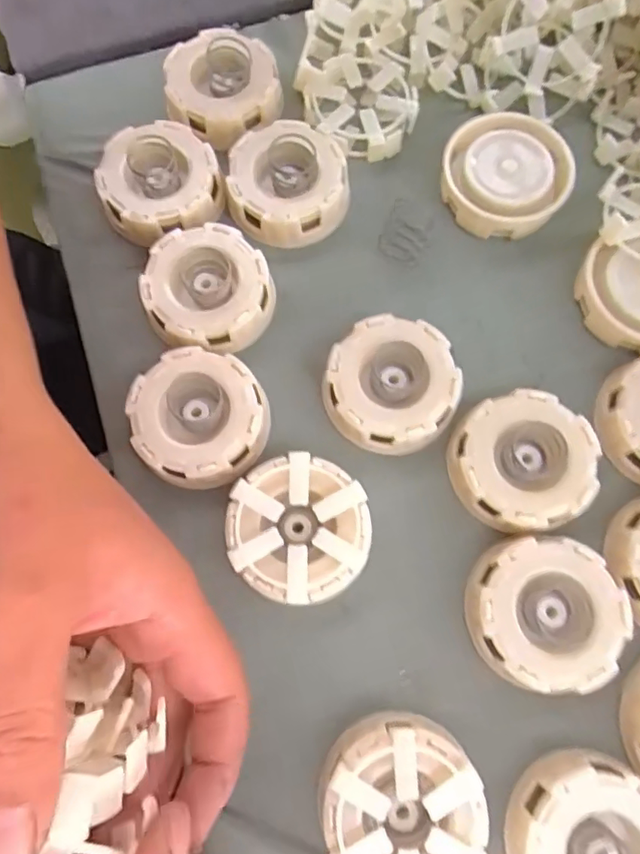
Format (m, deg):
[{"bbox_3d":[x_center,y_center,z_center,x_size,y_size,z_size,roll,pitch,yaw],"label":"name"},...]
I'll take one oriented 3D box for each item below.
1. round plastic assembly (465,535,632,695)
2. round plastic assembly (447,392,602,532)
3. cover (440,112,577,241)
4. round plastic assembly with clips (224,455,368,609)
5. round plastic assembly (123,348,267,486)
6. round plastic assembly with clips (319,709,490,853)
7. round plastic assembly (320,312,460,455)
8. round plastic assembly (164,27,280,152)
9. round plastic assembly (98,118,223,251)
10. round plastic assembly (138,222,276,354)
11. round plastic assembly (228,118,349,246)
[{"bbox_3d":[0.094,0.077,0.237,0.061,0.017,0.058,-2,75,0],"label":"round plastic assembly"},{"bbox_3d":[0.090,0.015,0.252,0.061,0.020,0.058,0,75,0],"label":"round plastic assembly"},{"bbox_3d":[0.092,-0.126,0.286,0.060,0.020,0.056,4,75,1],"label":"cover"},{"bbox_3d":[-0.009,0.044,0.247,0.058,0.026,0.059,0,75,0],"label":"round plastic assembly with clips"},{"bbox_3d":[-0.055,-0.003,0.262,0.061,0.021,0.059,0,75,0],"label":"round plastic assembly"},{"bbox_3d":[0.031,0.145,0.218,0.059,0.023,0.063,0,75,0],"label":"round plastic assembly with clips"},{"bbox_3d":[0.033,-0.020,0.262,0.059,0.025,0.060,0,75,0],"label":"round plastic assembly"},{"bbox_3d":[-0.052,-0.179,0.298,0.061,0.023,0.055,5,75,1],"label":"round plastic assembly"},{"bbox_3d":[-0.081,-0.122,0.291,0.060,0.027,0.058,0,75,0],"label":"round plastic assembly"},{"bbox_3d":[-0.055,-0.066,0.278,0.059,0.021,0.059,0,75,0],"label":"round plastic assembly"},{"bbox_3d":[-0.016,-0.125,0.287,0.060,0.025,0.056,0,75,0],"label":"round plastic assembly"}]

